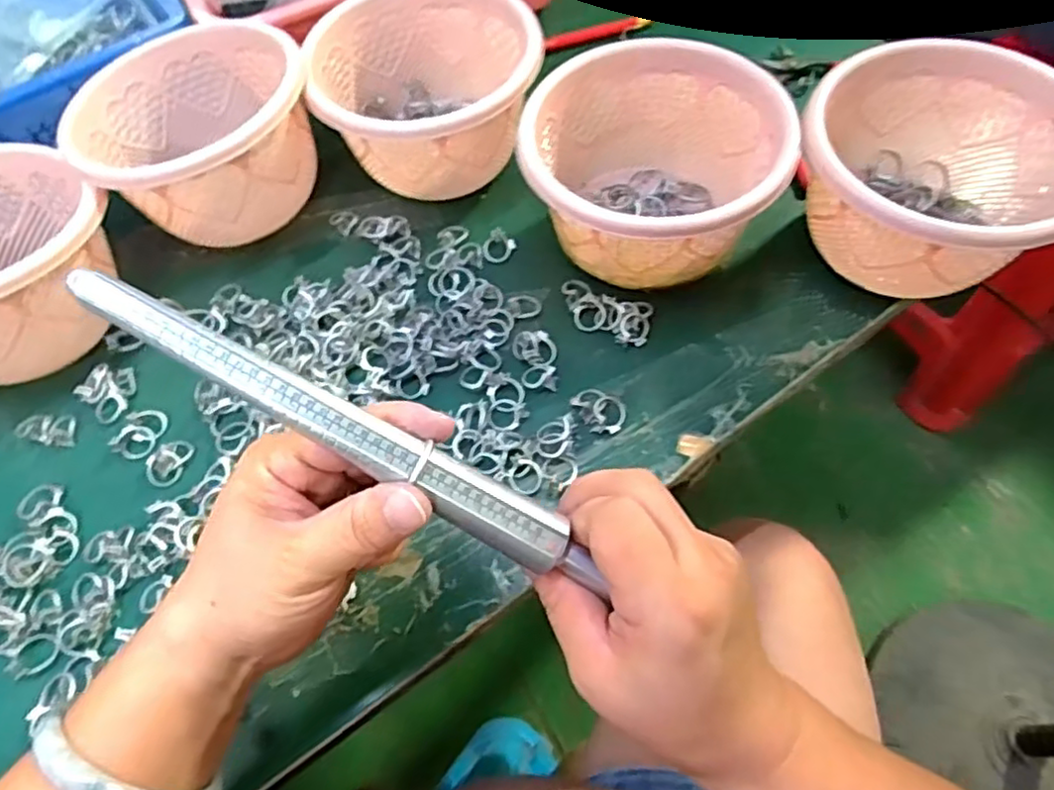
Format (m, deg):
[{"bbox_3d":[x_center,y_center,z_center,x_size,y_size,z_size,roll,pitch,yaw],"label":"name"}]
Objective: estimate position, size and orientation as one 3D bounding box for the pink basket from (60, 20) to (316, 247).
[{"bbox_3d":[-0.211,-0.171,0.434,0.140,0.080,0.148,-24,62,-10],"label":"pink basket"}]

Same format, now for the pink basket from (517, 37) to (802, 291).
[{"bbox_3d":[0.073,-0.132,0.397,0.139,0.082,0.129,10,62,8],"label":"pink basket"}]

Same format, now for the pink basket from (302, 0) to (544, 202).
[{"bbox_3d":[-0.063,-0.214,0.449,0.142,0.075,0.154,-1,61,2],"label":"pink basket"}]

